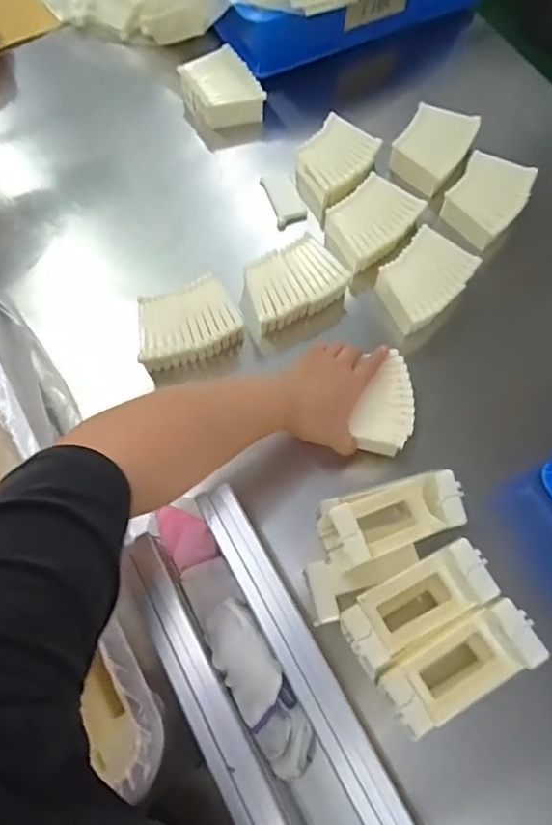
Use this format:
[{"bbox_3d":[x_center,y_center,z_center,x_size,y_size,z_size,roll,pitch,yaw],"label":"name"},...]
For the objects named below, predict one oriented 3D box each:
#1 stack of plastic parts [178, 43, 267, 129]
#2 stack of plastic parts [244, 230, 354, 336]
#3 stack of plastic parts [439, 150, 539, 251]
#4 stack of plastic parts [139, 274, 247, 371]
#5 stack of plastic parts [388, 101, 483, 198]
[{"bbox_3d":[-0.072,-0.430,0.744,0.080,0.043,0.108,-31,72,-12],"label":"stack of plastic parts"},{"bbox_3d":[0.017,-0.143,0.650,0.117,0.052,0.087,-27,72,-11],"label":"stack of plastic parts"},{"bbox_3d":[0.257,-0.261,0.682,0.088,0.036,0.108,34,72,12],"label":"stack of plastic parts"},{"bbox_3d":[-0.101,-0.097,0.625,0.116,0.052,0.080,-18,70,-7],"label":"stack of plastic parts"},{"bbox_3d":[0.202,-0.338,0.708,0.083,0.034,0.106,30,72,10],"label":"stack of plastic parts"}]

